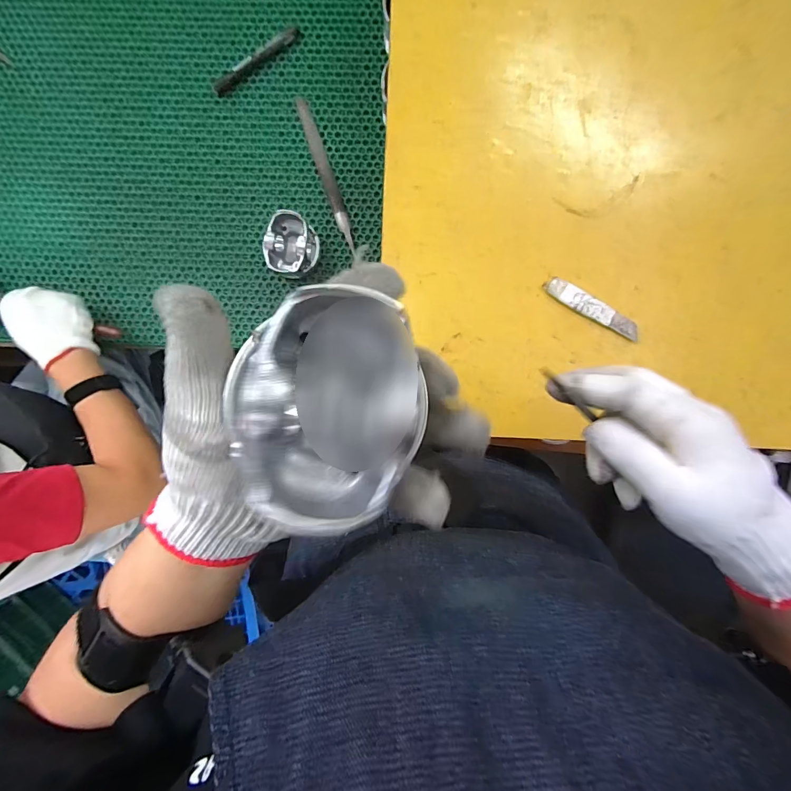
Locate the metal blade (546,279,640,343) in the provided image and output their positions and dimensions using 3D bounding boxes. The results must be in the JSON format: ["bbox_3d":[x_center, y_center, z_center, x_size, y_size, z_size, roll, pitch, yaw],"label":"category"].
[{"bbox_3d":[0.215,-0.095,0.424,0.114,0.004,0.022,27,90,-4],"label":"metal blade"}]

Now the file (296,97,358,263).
[{"bbox_3d":[-0.098,-0.314,0.572,0.018,0.005,0.235,-19,93,2],"label":"file"}]

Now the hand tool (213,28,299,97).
[{"bbox_3d":[-0.199,-0.473,0.555,0.138,0.004,0.020,-31,93,2],"label":"hand tool"}]

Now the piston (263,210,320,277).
[{"bbox_3d":[-0.150,-0.215,0.566,0.074,0.052,0.084,18,95,-1],"label":"piston"}]

